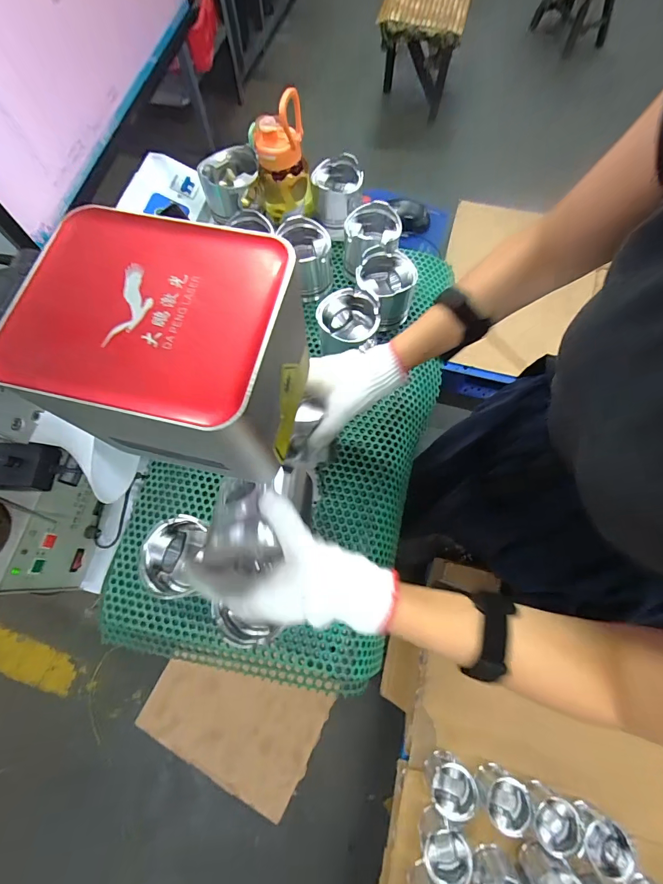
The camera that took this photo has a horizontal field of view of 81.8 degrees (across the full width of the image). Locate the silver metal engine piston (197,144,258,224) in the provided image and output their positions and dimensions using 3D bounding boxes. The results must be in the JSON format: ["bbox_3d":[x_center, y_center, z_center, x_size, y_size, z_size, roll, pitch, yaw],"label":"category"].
[{"bbox_3d":[-0.185,-0.476,0.713,0.104,0.071,0.100,-15,70,-3],"label":"silver metal engine piston"}]

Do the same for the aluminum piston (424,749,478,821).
[{"bbox_3d":[0.250,0.722,0.806,0.093,0.098,0.087,-1,70,2],"label":"aluminum piston"}]

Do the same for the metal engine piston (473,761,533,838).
[{"bbox_3d":[0.360,0.744,0.804,0.088,0.083,0.086,-30,72,-9],"label":"metal engine piston"}]

